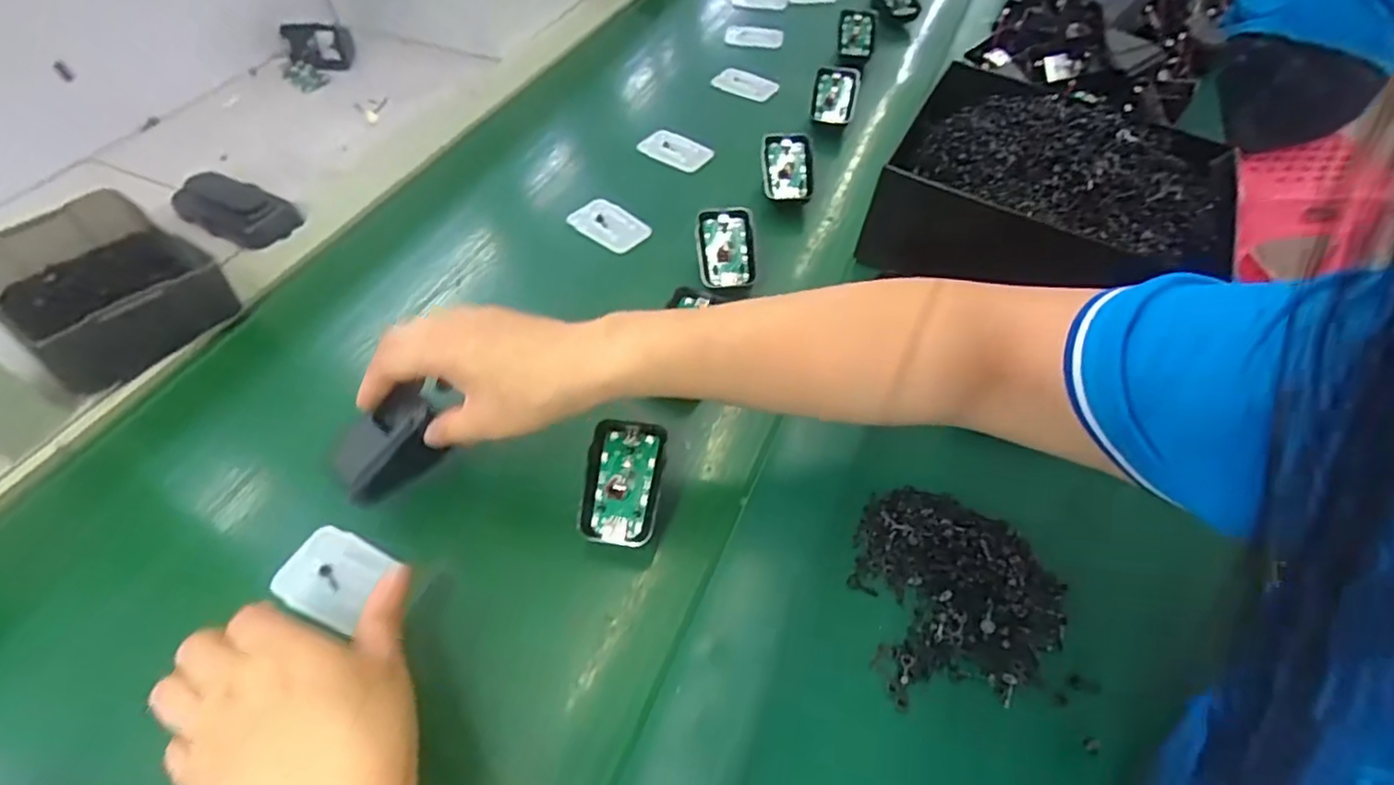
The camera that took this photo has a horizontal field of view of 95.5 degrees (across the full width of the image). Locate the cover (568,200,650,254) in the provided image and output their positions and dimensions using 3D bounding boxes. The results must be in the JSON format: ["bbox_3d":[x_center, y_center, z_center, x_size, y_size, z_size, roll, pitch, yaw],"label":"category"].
[{"bbox_3d":[-0.075,-0.146,0.550,0.066,0.008,0.042,32,62,16],"label":"cover"}]

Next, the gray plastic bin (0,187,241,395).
[{"bbox_3d":[-0.425,-0.077,0.451,0.154,0.051,0.117,31,58,20],"label":"gray plastic bin"}]

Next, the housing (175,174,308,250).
[{"bbox_3d":[-0.384,-0.157,0.526,0.098,0.026,0.049,23,56,15],"label":"housing"}]

